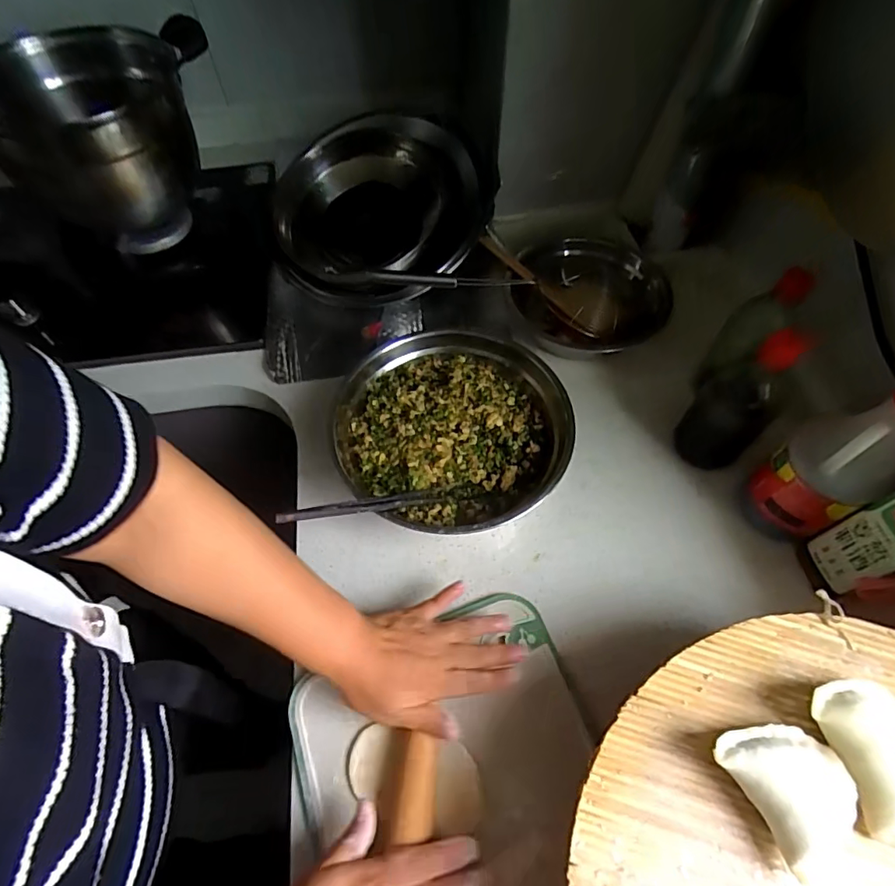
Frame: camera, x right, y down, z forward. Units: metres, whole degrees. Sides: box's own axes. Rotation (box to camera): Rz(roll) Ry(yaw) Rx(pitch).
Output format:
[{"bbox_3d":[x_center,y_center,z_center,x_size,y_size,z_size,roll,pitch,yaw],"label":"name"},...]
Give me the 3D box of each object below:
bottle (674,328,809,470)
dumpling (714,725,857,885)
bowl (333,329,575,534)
[{"bbox_3d":[0.307,-0.039,0.543,0.069,0.174,0.065,0,59,0],"label":"bottle"},{"bbox_3d":[0.222,0.219,0.326,0.069,0.034,0.083,-29,63,-16],"label":"dumpling"},{"bbox_3d":[0.005,-0.015,0.583,0.250,0.087,0.265,-1,57,1],"label":"bowl"}]

